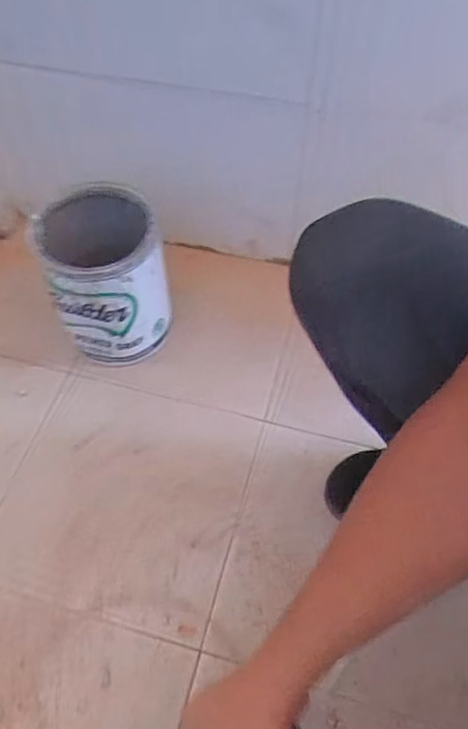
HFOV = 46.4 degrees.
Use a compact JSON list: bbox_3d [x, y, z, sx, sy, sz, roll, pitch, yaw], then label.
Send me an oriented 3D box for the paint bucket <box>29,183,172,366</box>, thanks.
[{"bbox_3d":[-0.180,-0.123,0.767,0.146,0.200,0.174,-17,58,-12],"label":"paint bucket"}]

